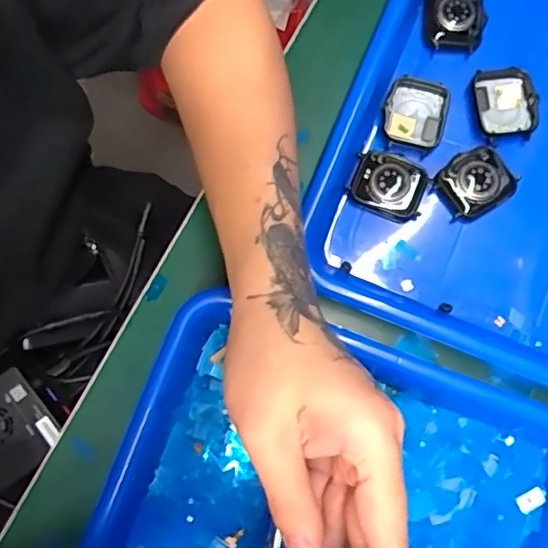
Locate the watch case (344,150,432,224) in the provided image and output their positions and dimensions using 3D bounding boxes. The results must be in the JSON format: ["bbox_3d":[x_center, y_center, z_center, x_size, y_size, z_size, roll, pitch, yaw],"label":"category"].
[{"bbox_3d":[0.071,-0.055,0.347,0.046,0.011,0.038,19,81,4],"label":"watch case"}]

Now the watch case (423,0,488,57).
[{"bbox_3d":[0.119,-0.169,0.373,0.039,0.021,0.041,13,80,3],"label":"watch case"}]

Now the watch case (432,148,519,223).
[{"bbox_3d":[0.124,-0.056,0.345,0.044,0.011,0.038,-31,81,-5],"label":"watch case"}]

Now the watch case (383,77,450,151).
[{"bbox_3d":[0.089,-0.100,0.355,0.039,0.012,0.044,17,80,4],"label":"watch case"}]

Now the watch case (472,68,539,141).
[{"bbox_3d":[0.147,-0.107,0.354,0.036,0.009,0.044,-8,80,-1],"label":"watch case"}]

